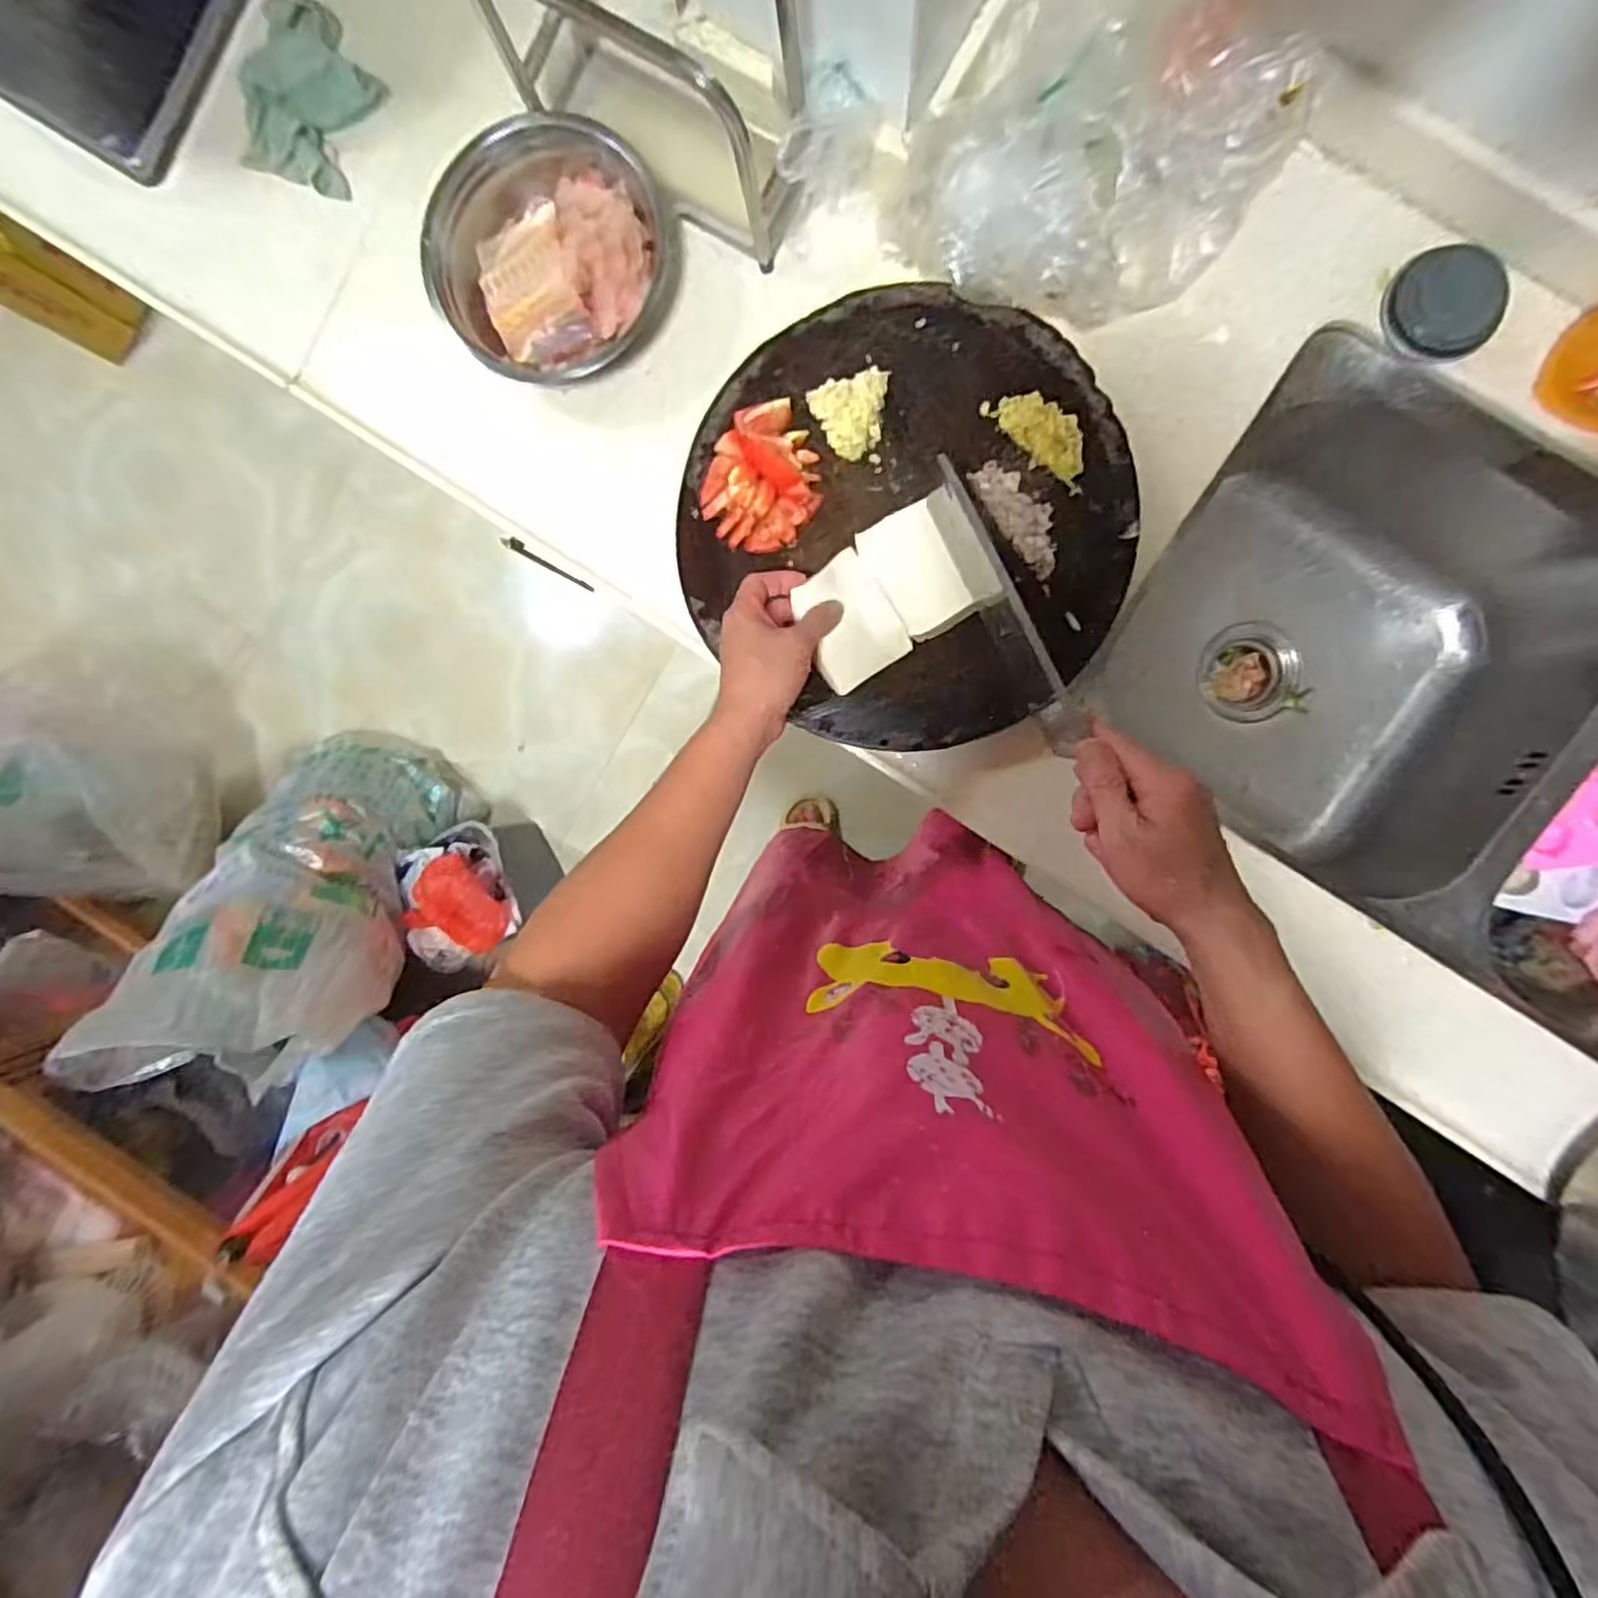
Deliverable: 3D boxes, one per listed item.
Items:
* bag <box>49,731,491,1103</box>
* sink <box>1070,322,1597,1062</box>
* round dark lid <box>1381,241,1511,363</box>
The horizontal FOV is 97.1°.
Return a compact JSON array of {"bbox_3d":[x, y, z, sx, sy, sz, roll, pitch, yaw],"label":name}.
[{"bbox_3d":[-0.830,0.139,1.238,0.279,0.722,0.234,-9,128,7],"label":"bag"},{"bbox_3d":[0.695,-0.051,0.697,0.740,0.238,0.380,35,97,2],"label":"sink"},{"bbox_3d":[0.512,-0.392,0.555,0.076,0.013,0.083,1,95,6],"label":"round dark lid"}]

